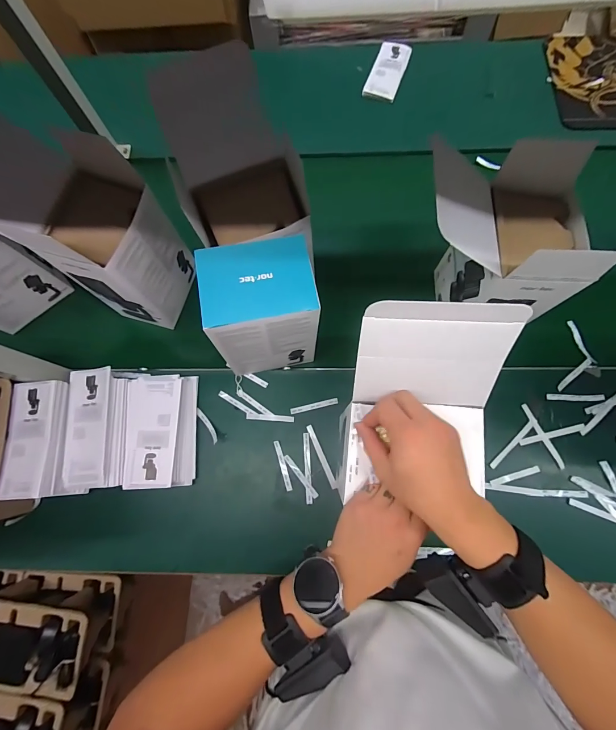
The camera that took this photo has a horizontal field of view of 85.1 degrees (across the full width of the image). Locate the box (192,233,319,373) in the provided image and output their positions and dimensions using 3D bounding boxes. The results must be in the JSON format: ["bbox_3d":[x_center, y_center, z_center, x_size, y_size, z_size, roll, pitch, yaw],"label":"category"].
[{"bbox_3d":[-0.068,-0.072,0.536,0.142,0.244,0.106,-12,73,-4],"label":"box"}]

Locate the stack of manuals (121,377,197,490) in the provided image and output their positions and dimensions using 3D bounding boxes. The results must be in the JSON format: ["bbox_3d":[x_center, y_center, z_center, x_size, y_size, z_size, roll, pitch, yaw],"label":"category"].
[{"bbox_3d":[-0.257,0.115,0.590,0.108,0.050,0.188,-4,73,-1],"label":"stack of manuals"}]

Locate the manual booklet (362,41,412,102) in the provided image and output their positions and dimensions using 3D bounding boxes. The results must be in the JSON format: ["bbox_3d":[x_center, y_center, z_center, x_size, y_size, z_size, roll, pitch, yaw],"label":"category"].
[{"bbox_3d":[0.196,-0.717,0.813,0.078,0.008,0.186,19,74,6],"label":"manual booklet"}]

